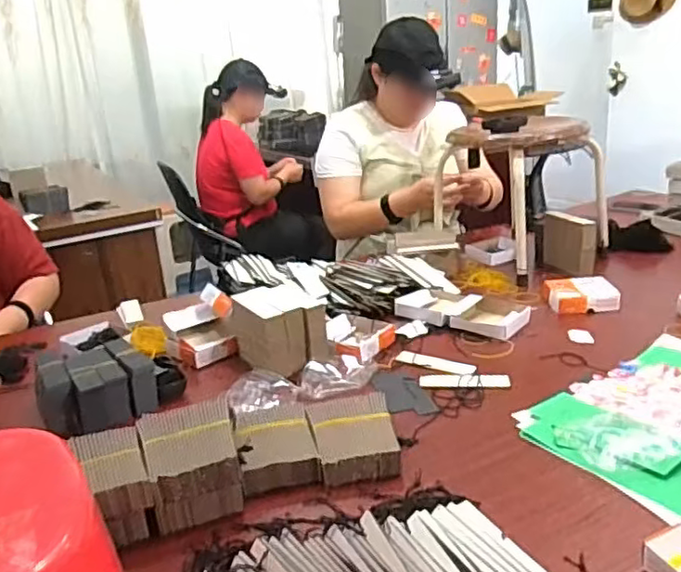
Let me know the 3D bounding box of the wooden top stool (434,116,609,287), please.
[{"bbox_3d":[0.380,-0.214,1.397,0.276,0.287,0.326,-20,25,-37],"label":"wooden top stool"}]

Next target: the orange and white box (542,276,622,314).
[{"bbox_3d":[0.439,0.016,1.162,0.120,0.035,0.098,-4,19,4],"label":"orange and white box"}]

